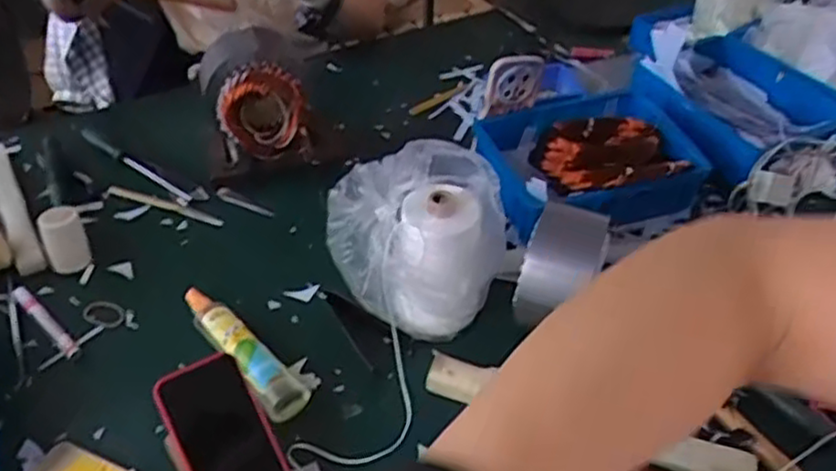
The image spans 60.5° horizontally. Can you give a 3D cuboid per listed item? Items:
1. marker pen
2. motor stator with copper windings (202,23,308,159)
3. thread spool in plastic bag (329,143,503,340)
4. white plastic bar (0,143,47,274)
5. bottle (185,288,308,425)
[{"bbox_3d":[-0.438,0.100,0.840,0.138,0.012,0.021,32,51,30],"label":"marker pen"},{"bbox_3d":[-0.223,-0.199,0.980,0.136,0.146,0.099,-10,43,-12],"label":"motor stator with copper windings"},{"bbox_3d":[-0.010,-0.007,0.843,0.202,0.159,0.182,25,48,25],"label":"thread spool in plastic bag"},{"bbox_3d":[-0.547,-0.046,0.964,0.037,0.028,0.271,-23,47,-24],"label":"white plastic bar"},{"bbox_3d":[-0.198,0.119,0.803,0.047,0.036,0.219,-29,50,-29],"label":"bottle"}]

